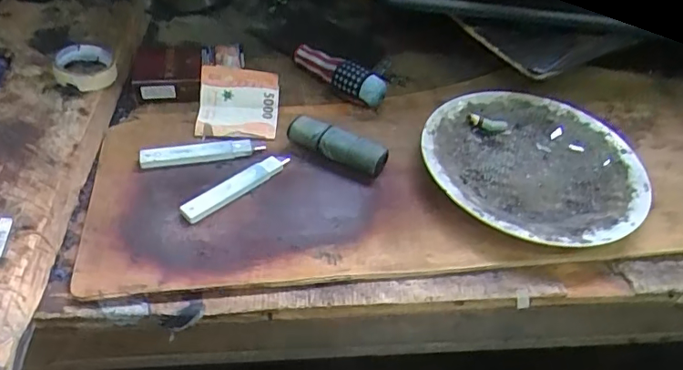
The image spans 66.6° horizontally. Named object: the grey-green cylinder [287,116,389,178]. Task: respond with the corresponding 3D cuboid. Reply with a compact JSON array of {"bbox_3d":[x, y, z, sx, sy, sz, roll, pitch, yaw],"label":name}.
[{"bbox_3d":[-0.004,-0.032,0.414,0.080,0.020,0.021,19,48,13],"label":"grey-green cylinder"}]

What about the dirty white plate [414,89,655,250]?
[{"bbox_3d":[0.154,-0.017,0.424,0.168,0.023,0.175,2,46,-2],"label":"dirty white plate"}]

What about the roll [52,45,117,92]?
[{"bbox_3d":[-0.217,-0.099,0.440,0.049,0.016,0.047,2,46,-2],"label":"roll"}]

